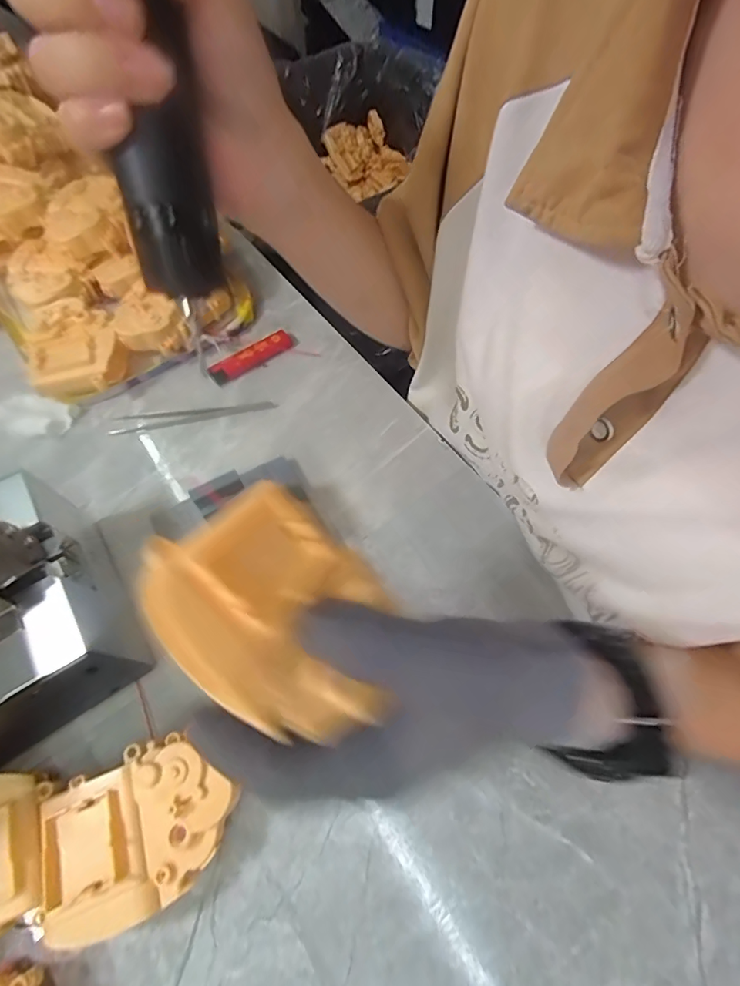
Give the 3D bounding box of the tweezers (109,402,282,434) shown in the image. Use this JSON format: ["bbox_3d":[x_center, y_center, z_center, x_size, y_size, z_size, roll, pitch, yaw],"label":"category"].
[{"bbox_3d":[-0.149,-0.064,0.377,0.134,0.005,0.017,-6,64,-4],"label":"tweezers"}]

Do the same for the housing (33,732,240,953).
[{"bbox_3d":[-0.119,0.177,0.237,0.093,0.039,0.070,-23,66,-12],"label":"housing"}]

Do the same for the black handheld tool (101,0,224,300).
[{"bbox_3d":[-0.084,-0.174,0.151,0.041,0.193,0.039,-12,23,-9],"label":"black handheld tool"}]

